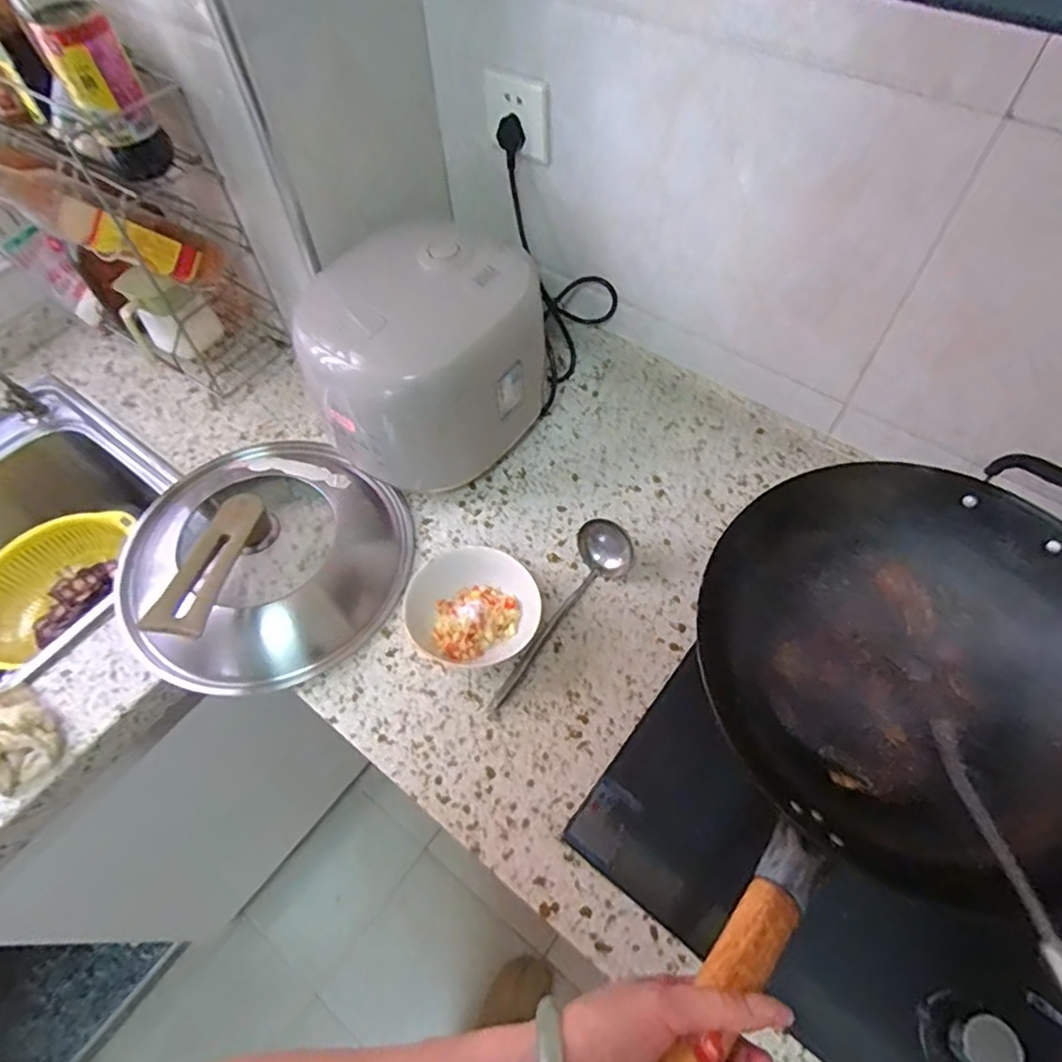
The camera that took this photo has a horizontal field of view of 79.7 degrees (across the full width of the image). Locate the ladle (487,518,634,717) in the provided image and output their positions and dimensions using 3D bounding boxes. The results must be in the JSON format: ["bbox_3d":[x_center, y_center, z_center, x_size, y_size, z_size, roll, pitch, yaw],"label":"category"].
[{"bbox_3d":[0.033,0.090,0.660,0.060,0.049,0.228,27,63,17],"label":"ladle"}]

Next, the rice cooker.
[{"bbox_3d":[-0.115,-0.194,0.747,0.260,0.215,0.213,-40,65,-20],"label":"rice cooker"}]

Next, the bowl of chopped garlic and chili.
[{"bbox_3d":[-0.057,0.082,0.664,0.132,0.053,0.119,14,60,11],"label":"bowl of chopped garlic and chili"}]

